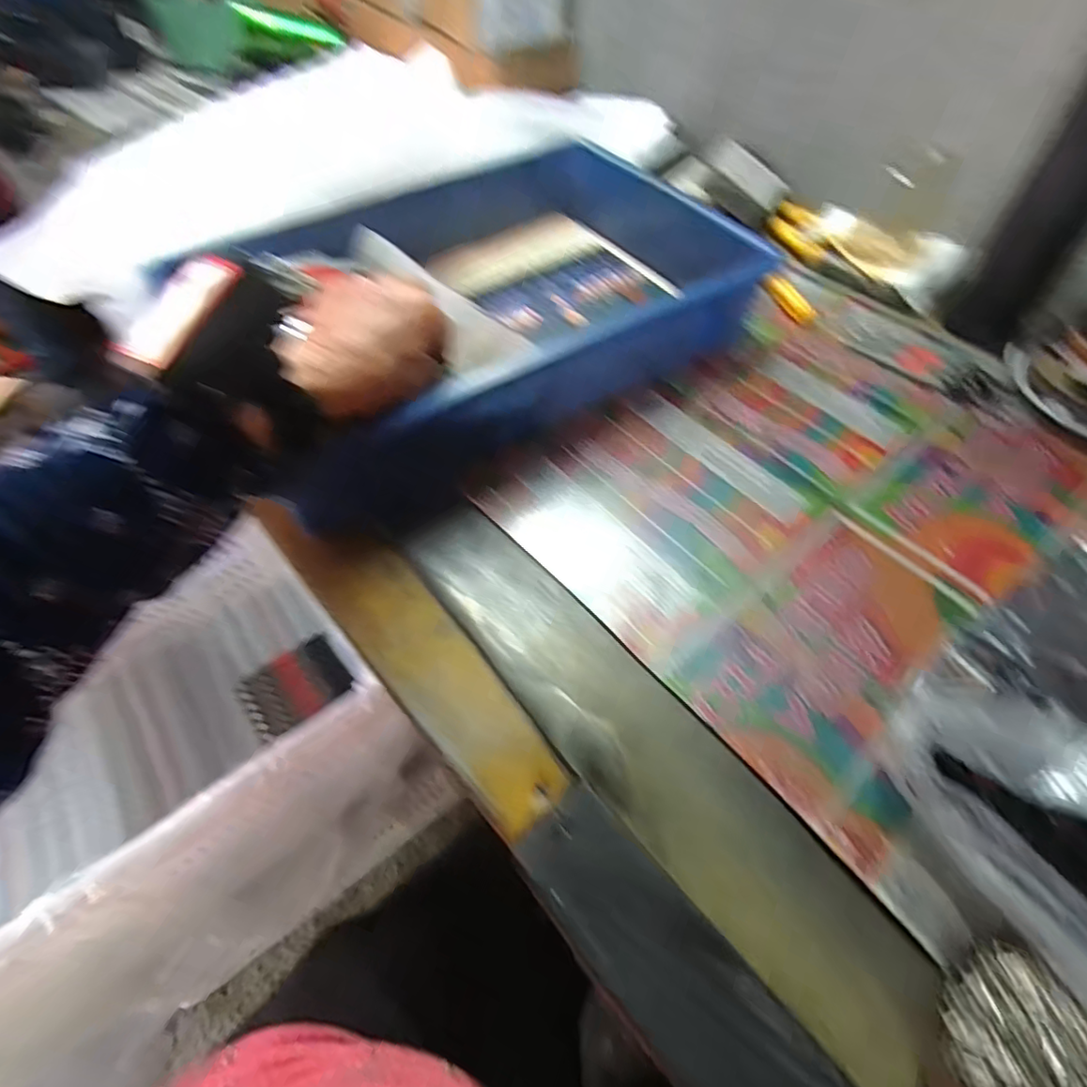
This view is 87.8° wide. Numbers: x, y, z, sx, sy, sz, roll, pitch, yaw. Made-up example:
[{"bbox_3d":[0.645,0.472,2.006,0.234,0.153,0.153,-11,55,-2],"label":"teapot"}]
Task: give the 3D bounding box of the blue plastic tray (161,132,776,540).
[{"bbox_3d":[-0.051,-0.202,0.466,0.405,0.089,0.288,-33,62,-19],"label":"blue plastic tray"}]

